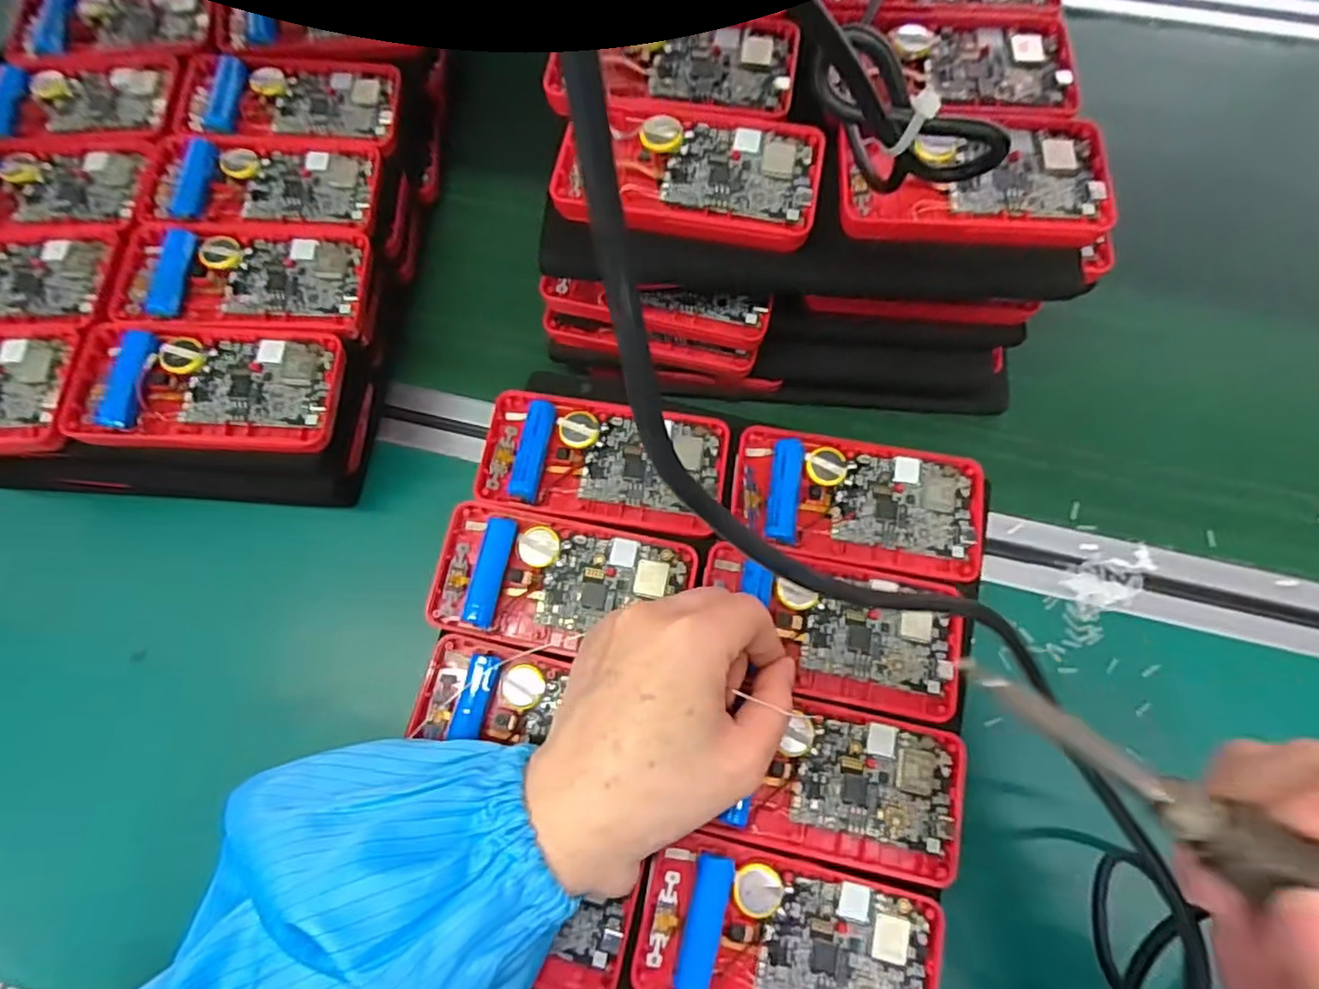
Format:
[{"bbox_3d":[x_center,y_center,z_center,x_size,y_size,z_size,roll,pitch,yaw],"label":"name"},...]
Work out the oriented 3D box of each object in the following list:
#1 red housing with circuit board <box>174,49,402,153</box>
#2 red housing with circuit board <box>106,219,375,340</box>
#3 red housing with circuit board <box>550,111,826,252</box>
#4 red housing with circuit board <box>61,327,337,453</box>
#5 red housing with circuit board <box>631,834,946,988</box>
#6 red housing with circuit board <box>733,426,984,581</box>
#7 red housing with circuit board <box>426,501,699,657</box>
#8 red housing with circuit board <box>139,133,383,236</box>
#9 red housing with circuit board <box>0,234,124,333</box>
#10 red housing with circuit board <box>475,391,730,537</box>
[{"bbox_3d":[-0.215,-0.230,0.371,0.119,0.017,0.067,3,72,3],"label":"red housing with circuit board"},{"bbox_3d":[-0.217,-0.114,0.333,0.117,0.021,0.062,-2,72,2],"label":"red housing with circuit board"},{"bbox_3d":[0.013,-0.148,0.292,0.119,0.012,0.066,6,72,4],"label":"red housing with circuit board"},{"bbox_3d":[-0.221,-0.053,0.310,0.119,0.021,0.064,0,72,2],"label":"red housing with circuit board"},{"bbox_3d":[0.053,0.183,0.258,0.120,0.013,0.063,13,73,6],"label":"red housing with circuit board"},{"bbox_3d":[0.097,0.001,0.310,0.120,0.014,0.061,10,72,5],"label":"red housing with circuit board"},{"bbox_3d":[-0.046,0.042,0.299,0.118,0.012,0.061,9,72,5],"label":"red housing with circuit board"},{"bbox_3d":[-0.218,-0.172,0.351,0.116,0.017,0.061,-3,70,1],"label":"red housing with circuit board"},{"bbox_3d":[-0.336,-0.108,0.319,0.114,0.012,0.061,-5,72,0],"label":"red housing with circuit board"},{"bbox_3d":[-0.028,-0.018,0.314,0.120,0.014,0.061,9,72,5],"label":"red housing with circuit board"}]

